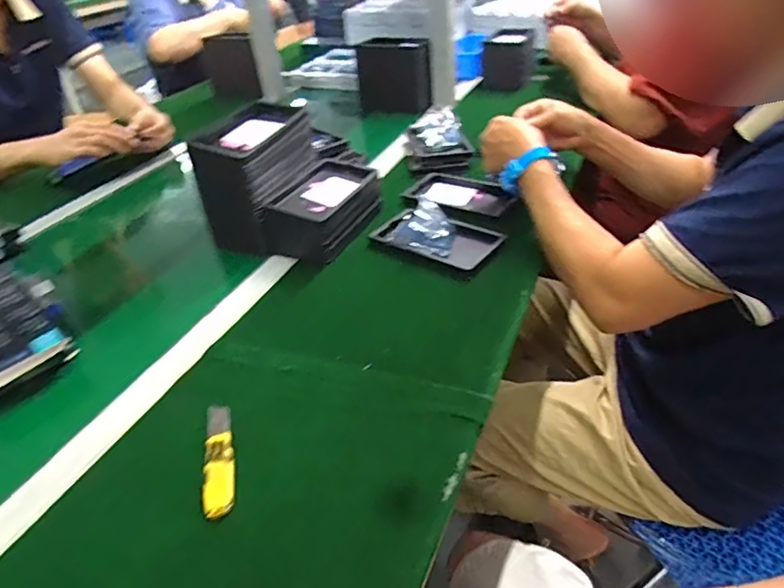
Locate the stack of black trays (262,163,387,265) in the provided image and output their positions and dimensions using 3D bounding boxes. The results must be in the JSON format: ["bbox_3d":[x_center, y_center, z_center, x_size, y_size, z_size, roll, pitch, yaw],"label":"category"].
[{"bbox_3d":[-0.092,-0.116,0.716,0.105,0.058,0.163,11,38,21],"label":"stack of black trays"}]

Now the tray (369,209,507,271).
[{"bbox_3d":[0.056,-0.077,0.687,0.160,0.020,0.088,21,43,32],"label":"tray"}]

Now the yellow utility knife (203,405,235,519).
[{"bbox_3d":[-0.147,0.138,0.449,0.025,0.006,0.114,-12,36,-10],"label":"yellow utility knife"}]

